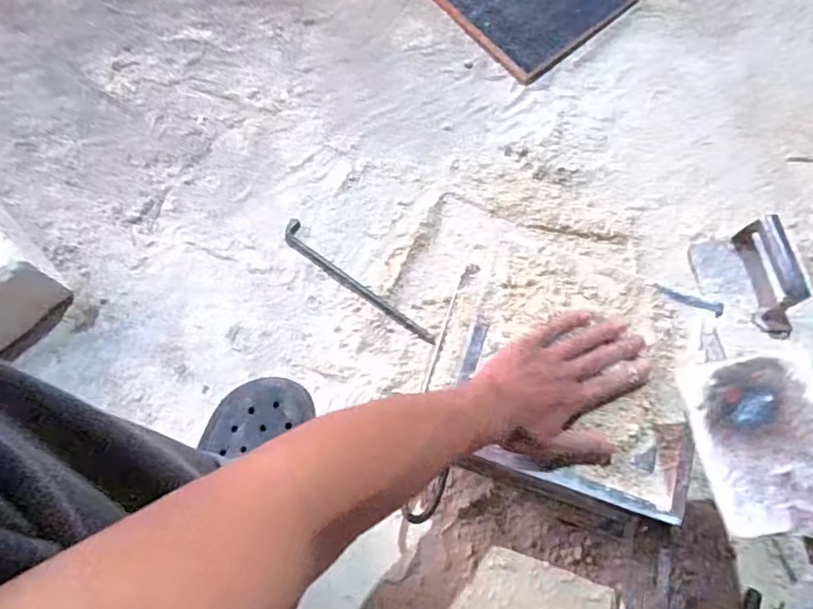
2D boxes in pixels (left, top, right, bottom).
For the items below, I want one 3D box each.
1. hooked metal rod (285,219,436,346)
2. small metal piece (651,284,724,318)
[{"bbox_3d":[-0.062,-0.026,0.704,0.228,0.012,0.029,38,74,8],"label":"hooked metal rod"},{"bbox_3d":[0.285,-0.004,0.580,0.074,0.010,0.014,14,74,3],"label":"small metal piece"}]

